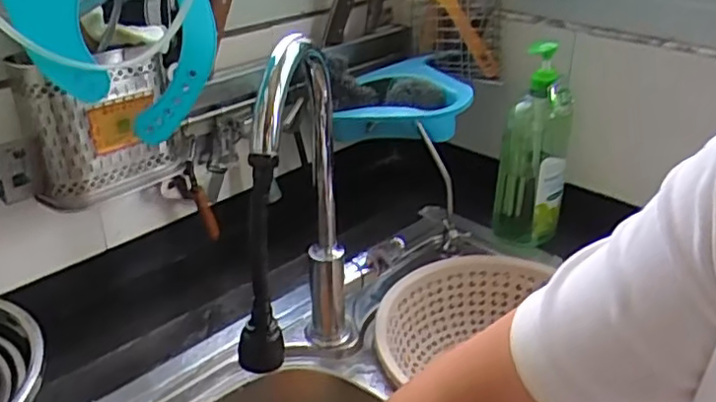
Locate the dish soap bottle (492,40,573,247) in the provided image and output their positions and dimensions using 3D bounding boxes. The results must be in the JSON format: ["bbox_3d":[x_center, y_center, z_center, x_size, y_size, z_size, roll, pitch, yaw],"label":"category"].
[{"bbox_3d":[0.254,-0.070,0.952,0.093,0.288,0.057,8,29,12],"label":"dish soap bottle"}]

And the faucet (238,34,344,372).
[{"bbox_3d":[-0.051,0.049,0.637,0.072,0.377,0.245,3,28,2],"label":"faucet"}]

